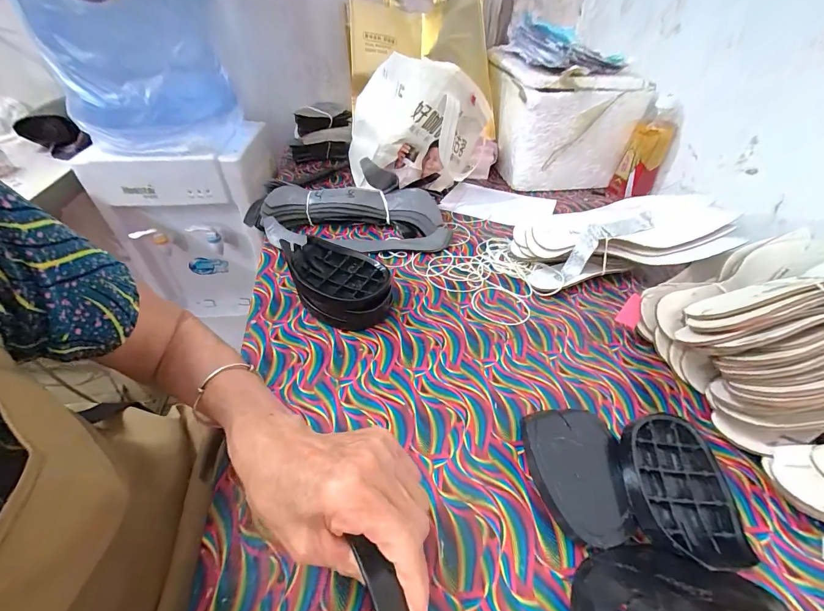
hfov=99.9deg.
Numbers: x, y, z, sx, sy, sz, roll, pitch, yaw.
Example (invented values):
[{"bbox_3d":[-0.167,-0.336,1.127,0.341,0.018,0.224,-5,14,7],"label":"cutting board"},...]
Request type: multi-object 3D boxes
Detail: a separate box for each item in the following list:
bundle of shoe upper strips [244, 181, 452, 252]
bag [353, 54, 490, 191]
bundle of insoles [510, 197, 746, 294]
[{"bbox_3d":[-0.102,-0.148,0.581,0.329,0.054,0.127,2,42,-1],"label":"bundle of shoe upper strips"},{"bbox_3d":[0.016,-0.357,0.691,0.237,0.214,0.315,25,48,24],"label":"bag"},{"bbox_3d":[0.306,-0.098,0.510,0.293,0.073,0.132,-11,42,5],"label":"bundle of insoles"}]

